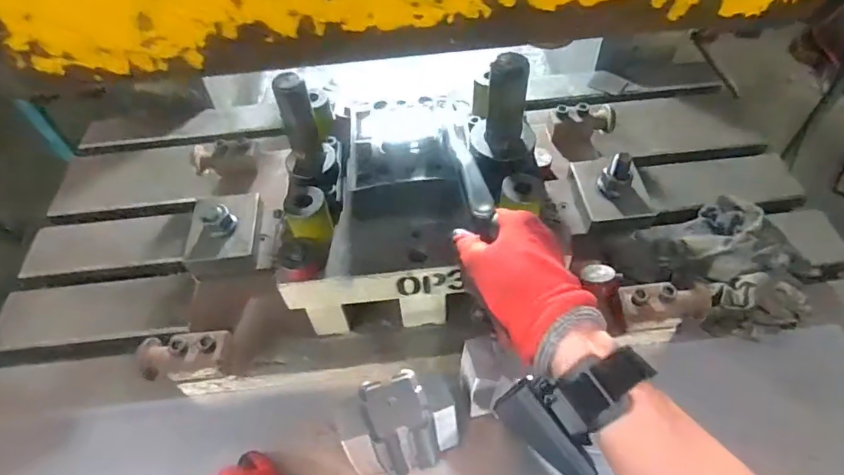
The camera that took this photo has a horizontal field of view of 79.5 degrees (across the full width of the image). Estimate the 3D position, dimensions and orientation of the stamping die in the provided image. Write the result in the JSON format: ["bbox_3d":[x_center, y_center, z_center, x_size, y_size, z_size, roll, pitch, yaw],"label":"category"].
[{"bbox_3d":[-0.002,-0.039,0.515,0.272,0.194,0.207,1,52,4],"label":"stamping die"}]

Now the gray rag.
[{"bbox_3d":[0.368,0.030,0.623,0.179,0.072,0.198,-35,58,-22],"label":"gray rag"}]

